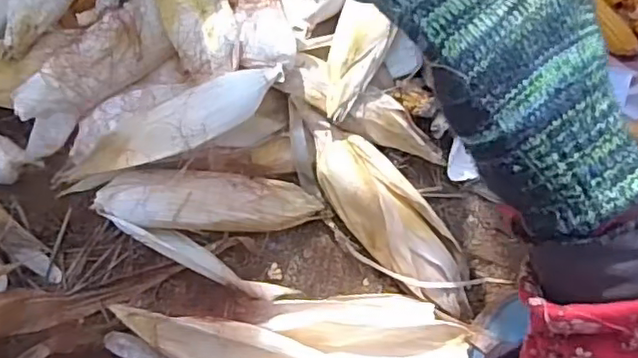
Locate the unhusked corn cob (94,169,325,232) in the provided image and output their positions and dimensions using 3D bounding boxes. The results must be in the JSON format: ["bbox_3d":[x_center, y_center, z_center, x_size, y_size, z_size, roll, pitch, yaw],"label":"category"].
[{"bbox_3d":[-0.126,0.026,0.705,0.250,0.049,0.066,2,79,0],"label":"unhusked corn cob"}]

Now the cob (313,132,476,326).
[{"bbox_3d":[0.082,0.045,0.711,0.082,0.051,0.252,-40,81,-7],"label":"cob"}]

